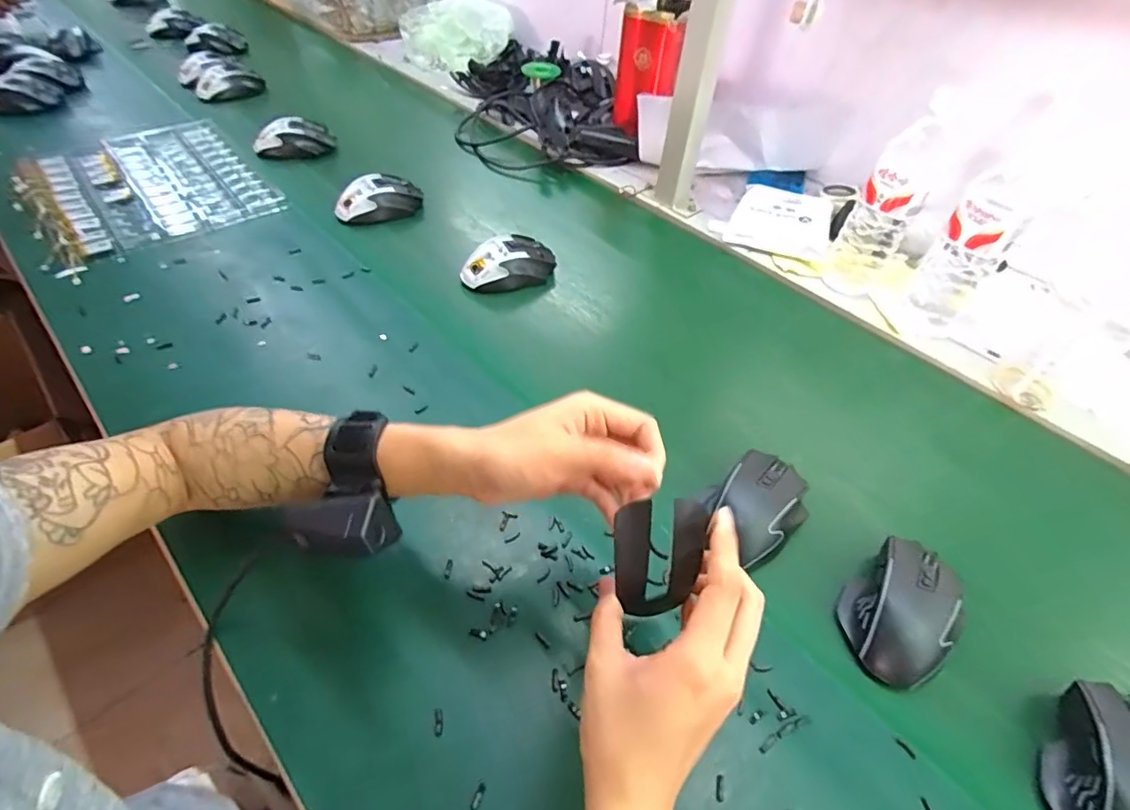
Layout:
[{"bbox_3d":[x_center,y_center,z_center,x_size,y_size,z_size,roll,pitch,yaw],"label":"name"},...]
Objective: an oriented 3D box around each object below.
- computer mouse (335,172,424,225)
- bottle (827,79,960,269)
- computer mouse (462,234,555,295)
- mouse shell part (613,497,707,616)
[{"bbox_3d":[-0.252,-0.281,0.752,0.117,0.041,0.064,-12,51,-16],"label":"computer mouse"},{"bbox_3d":[0.376,-0.237,0.627,0.063,0.183,0.075,-3,49,-8],"label":"bottle"},{"bbox_3d":[-0.067,-0.171,0.671,0.116,0.034,0.060,-17,52,-20],"label":"computer mouse"},{"bbox_3d":[0.053,0.088,0.312,0.050,0.075,0.007,-6,23,-4],"label":"mouse shell part"}]

